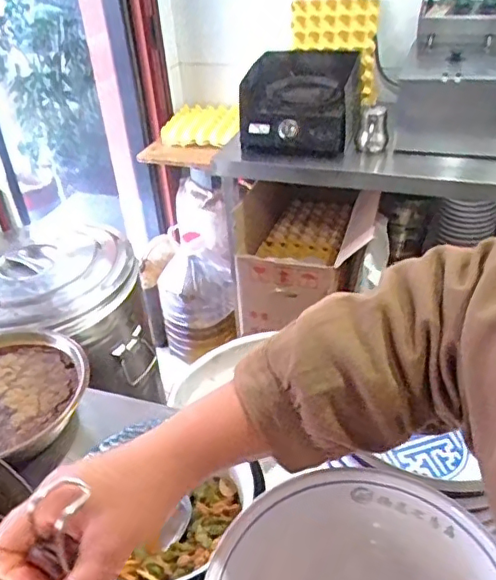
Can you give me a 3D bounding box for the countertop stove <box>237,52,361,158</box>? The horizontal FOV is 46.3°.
[{"bbox_3d":[0.147,-0.537,1.693,0.293,0.194,0.335,5,36,14],"label":"countertop stove"}]

